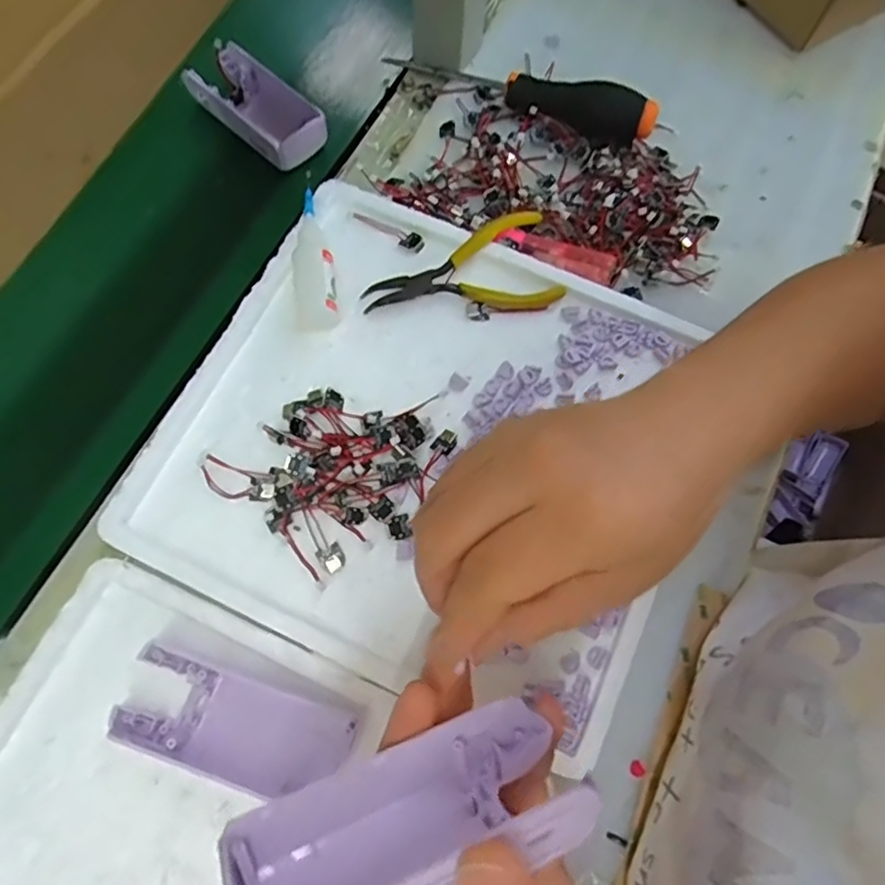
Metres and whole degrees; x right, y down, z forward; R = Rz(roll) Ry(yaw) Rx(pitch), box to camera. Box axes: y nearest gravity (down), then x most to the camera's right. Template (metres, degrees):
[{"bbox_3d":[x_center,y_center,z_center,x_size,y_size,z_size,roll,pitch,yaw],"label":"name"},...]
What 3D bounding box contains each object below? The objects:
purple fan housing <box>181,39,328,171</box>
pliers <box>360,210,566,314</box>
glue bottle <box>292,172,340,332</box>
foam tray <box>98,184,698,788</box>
[{"bbox_3d":[-0.130,-0.238,0.440,0.111,0.024,0.049,39,73,12],"label":"purple fan housing"},{"bbox_3d":[0.010,-0.102,0.373,0.114,0.018,0.061,-10,70,-5],"label":"pliers"},{"bbox_3d":[-0.077,-0.115,0.373,0.024,0.022,0.098,-5,70,-4],"label":"glue bottle"},{"bbox_3d":[-0.005,-0.005,0.339,0.266,0.020,0.247,24,71,7],"label":"foam tray"}]

